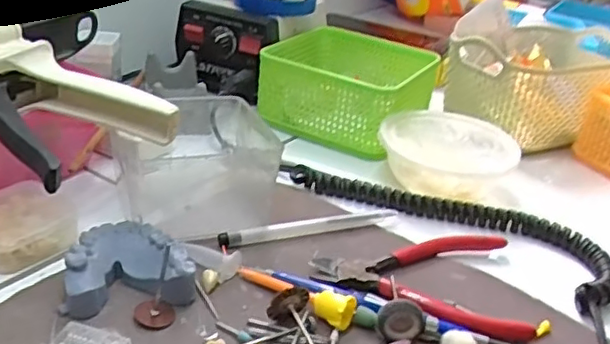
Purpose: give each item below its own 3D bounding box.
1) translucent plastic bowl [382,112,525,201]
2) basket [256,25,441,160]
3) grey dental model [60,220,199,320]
[{"bbox_3d":[0.109,-0.010,0.487,0.100,0.042,0.093,6,28,-3],"label":"translucent plastic bowl"},{"bbox_3d":[0.042,-0.078,0.578,0.130,0.062,0.133,20,31,23],"label":"basket"},{"bbox_3d":[-0.095,0.051,0.344,0.065,0.025,0.052,-2,29,-15],"label":"grey dental model"}]

